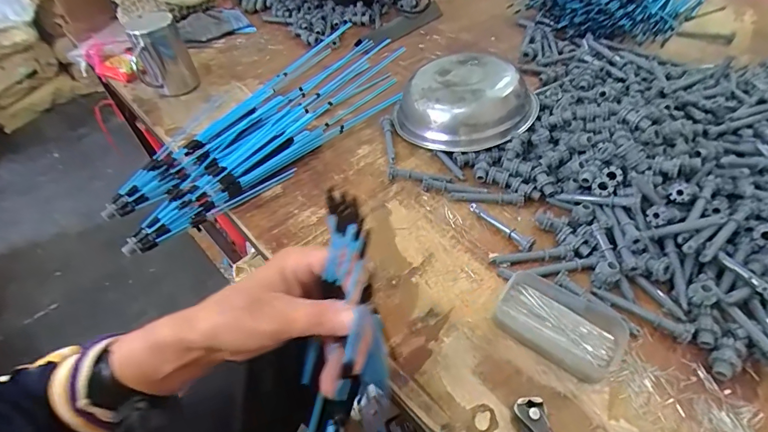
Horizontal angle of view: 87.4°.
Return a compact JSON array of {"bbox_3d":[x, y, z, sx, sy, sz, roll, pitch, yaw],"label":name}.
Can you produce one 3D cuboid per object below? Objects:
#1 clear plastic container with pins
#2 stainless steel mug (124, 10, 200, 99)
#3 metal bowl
[{"bbox_3d":[0.181,0.110,0.416,0.118,0.028,0.071,29,57,23],"label":"clear plastic container with pins"},{"bbox_3d":[-0.413,-0.290,0.751,0.093,0.134,0.094,-28,55,-20],"label":"stainless steel mug"},{"bbox_3d":[0.130,-0.182,0.638,0.198,0.084,0.198,-1,51,1],"label":"metal bowl"}]

